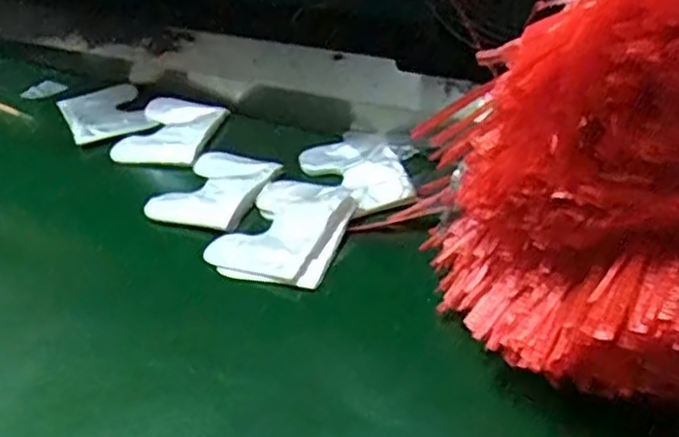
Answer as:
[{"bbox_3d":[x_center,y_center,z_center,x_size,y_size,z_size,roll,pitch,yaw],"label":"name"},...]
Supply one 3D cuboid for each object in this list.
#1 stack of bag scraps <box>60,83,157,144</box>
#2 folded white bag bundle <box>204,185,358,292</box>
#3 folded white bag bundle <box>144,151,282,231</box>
[{"bbox_3d":[-0.277,-0.127,0.867,0.091,0.015,0.115,-19,38,-19],"label":"stack of bag scraps"},{"bbox_3d":[-0.055,0.006,0.682,0.113,0.028,0.124,10,38,19],"label":"folded white bag bundle"},{"bbox_3d":[-0.127,-0.034,0.748,0.102,0.018,0.119,14,40,24],"label":"folded white bag bundle"}]

